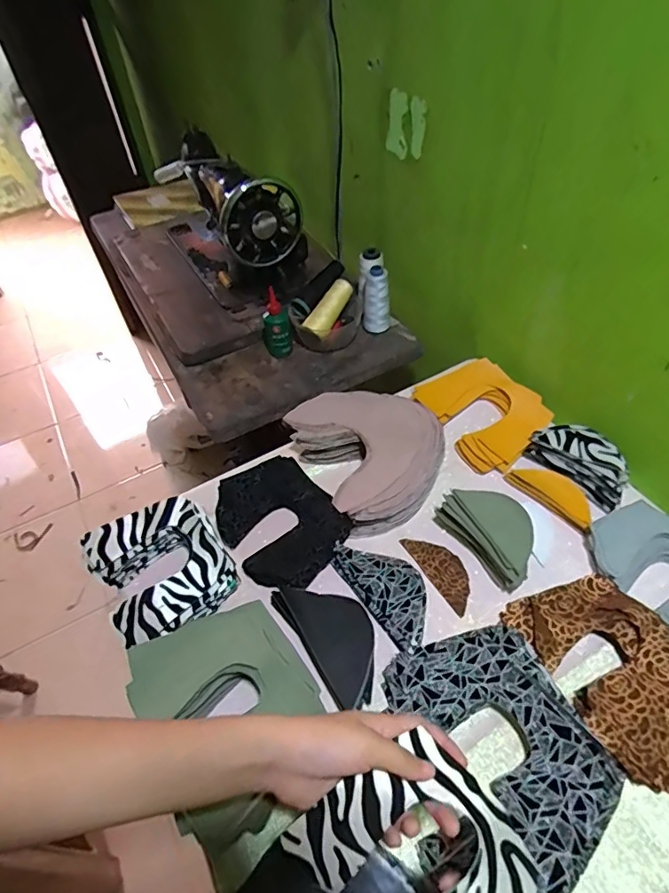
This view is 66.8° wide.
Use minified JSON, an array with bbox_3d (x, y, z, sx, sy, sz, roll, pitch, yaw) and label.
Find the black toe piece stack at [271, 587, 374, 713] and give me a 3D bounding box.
[{"bbox_3d":[0.000,0.194,0.528,0.070,0.016,0.144,-28,54,-20],"label":"black toe piece stack"}]

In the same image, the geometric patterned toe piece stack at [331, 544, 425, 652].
[{"bbox_3d":[0.062,0.157,0.569,0.073,0.021,0.135,-29,54,-20],"label":"geometric patterned toe piece stack"}]

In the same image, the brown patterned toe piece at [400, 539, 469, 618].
[{"bbox_3d":[0.127,0.143,0.592,0.046,0.005,0.105,-27,53,-18],"label":"brown patterned toe piece"}]

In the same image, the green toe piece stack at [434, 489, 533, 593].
[{"bbox_3d":[0.183,0.098,0.586,0.059,0.059,0.124,-23,52,-16],"label":"green toe piece stack"}]

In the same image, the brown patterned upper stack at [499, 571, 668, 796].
[{"bbox_3d":[0.269,0.209,0.490,0.125,0.041,0.187,-28,53,-19],"label":"brown patterned upper stack"}]

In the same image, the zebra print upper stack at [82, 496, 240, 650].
[{"bbox_3d":[-0.195,0.139,0.583,0.133,0.055,0.153,-31,54,-21],"label":"zebra print upper stack"}]

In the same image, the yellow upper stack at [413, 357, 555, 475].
[{"bbox_3d":[0.213,-0.050,0.716,0.137,0.039,0.168,-24,52,-16],"label":"yellow upper stack"}]

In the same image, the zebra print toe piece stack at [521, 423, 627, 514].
[{"bbox_3d":[0.317,0.015,0.643,0.069,0.055,0.129,-29,54,-20],"label":"zebra print toe piece stack"}]

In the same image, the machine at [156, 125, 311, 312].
[{"bbox_3d":[-0.205,-0.440,0.972,0.167,0.223,0.377,-26,53,-17],"label":"machine"}]

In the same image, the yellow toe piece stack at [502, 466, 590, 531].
[{"bbox_3d":[0.271,0.054,0.630,0.043,0.019,0.111,-37,57,-25],"label":"yellow toe piece stack"}]

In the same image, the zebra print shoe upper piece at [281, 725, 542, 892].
[{"bbox_3d":[0.052,0.273,0.327,0.127,0.042,0.132,-29,54,-20],"label":"zebra print shoe upper piece"}]

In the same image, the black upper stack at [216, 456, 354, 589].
[{"bbox_3d":[-0.066,0.092,0.626,0.132,0.040,0.165,-32,55,-22],"label":"black upper stack"}]

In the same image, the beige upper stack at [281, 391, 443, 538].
[{"bbox_3d":[0.059,0.004,0.669,0.183,0.072,0.183,-24,52,-16],"label":"beige upper stack"}]

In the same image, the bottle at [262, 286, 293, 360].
[{"bbox_3d":[-0.096,-0.202,0.838,0.046,0.111,0.042,-12,50,-6],"label":"bottle"}]

